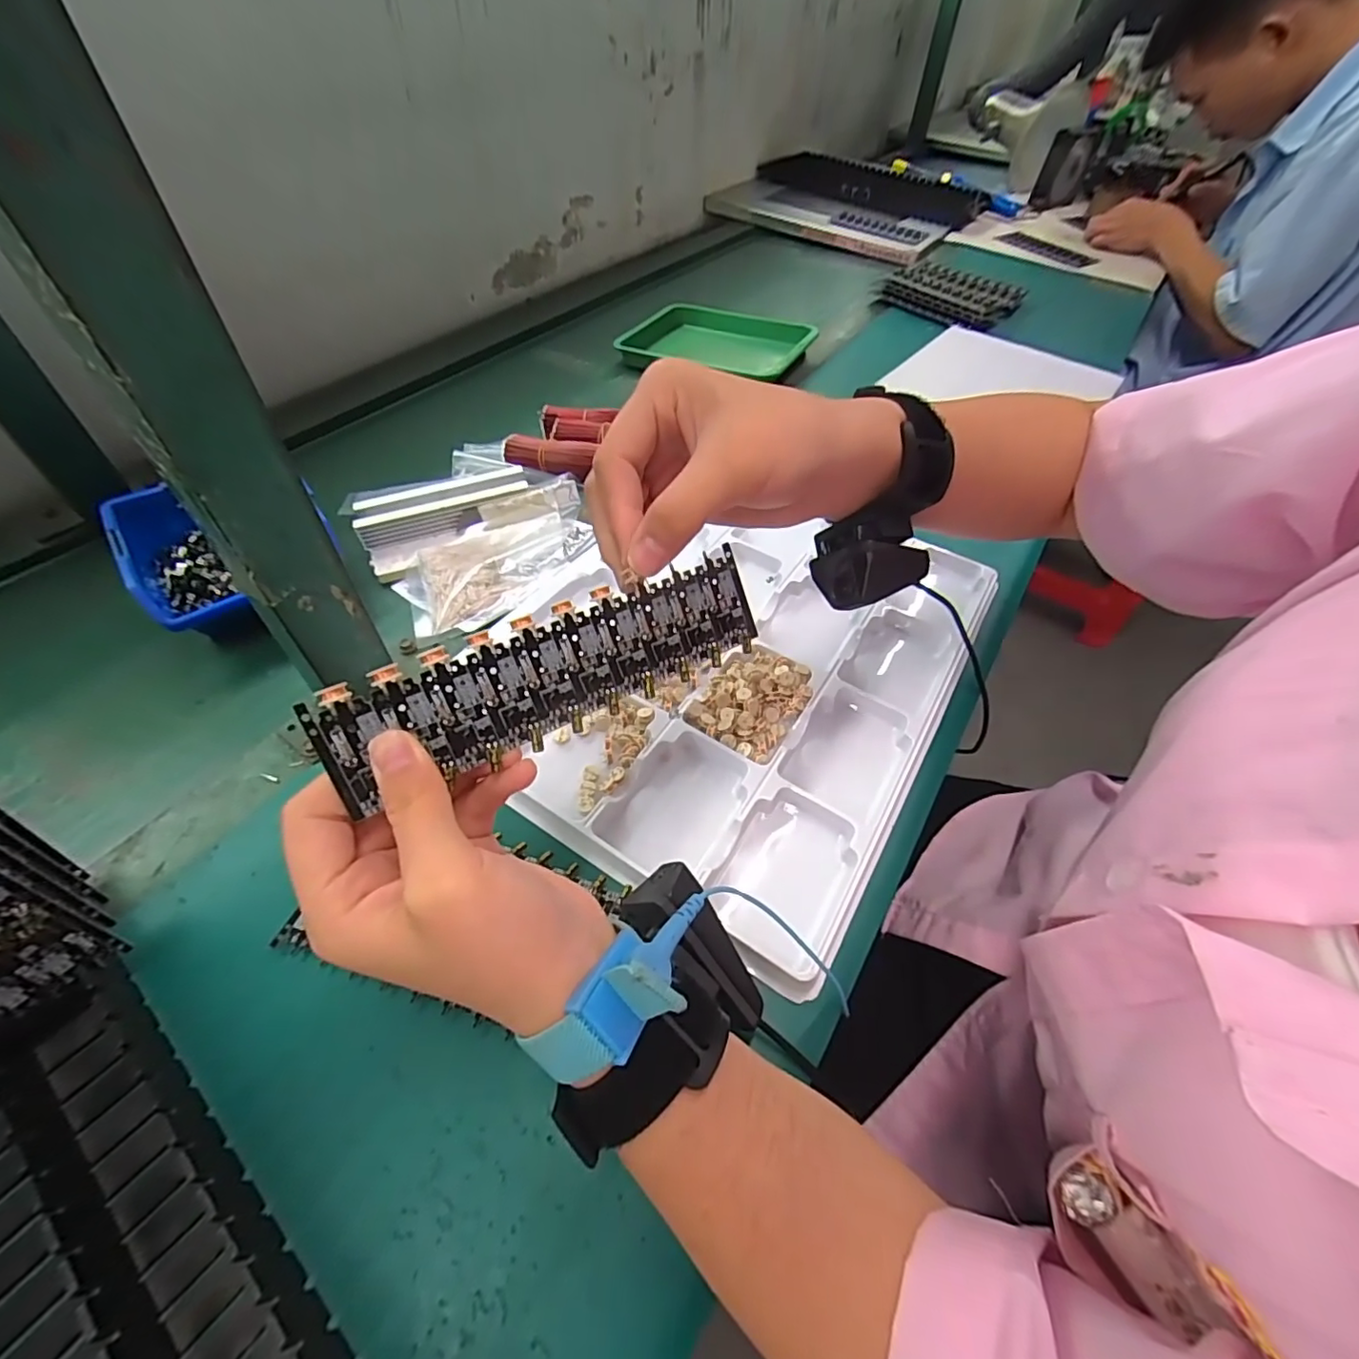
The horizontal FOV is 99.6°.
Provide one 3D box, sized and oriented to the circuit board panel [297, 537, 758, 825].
[{"bbox_3d":[-0.042,-0.005,0.210,0.159,0.042,0.004,-23,12,-22],"label":"circuit board panel"}]

